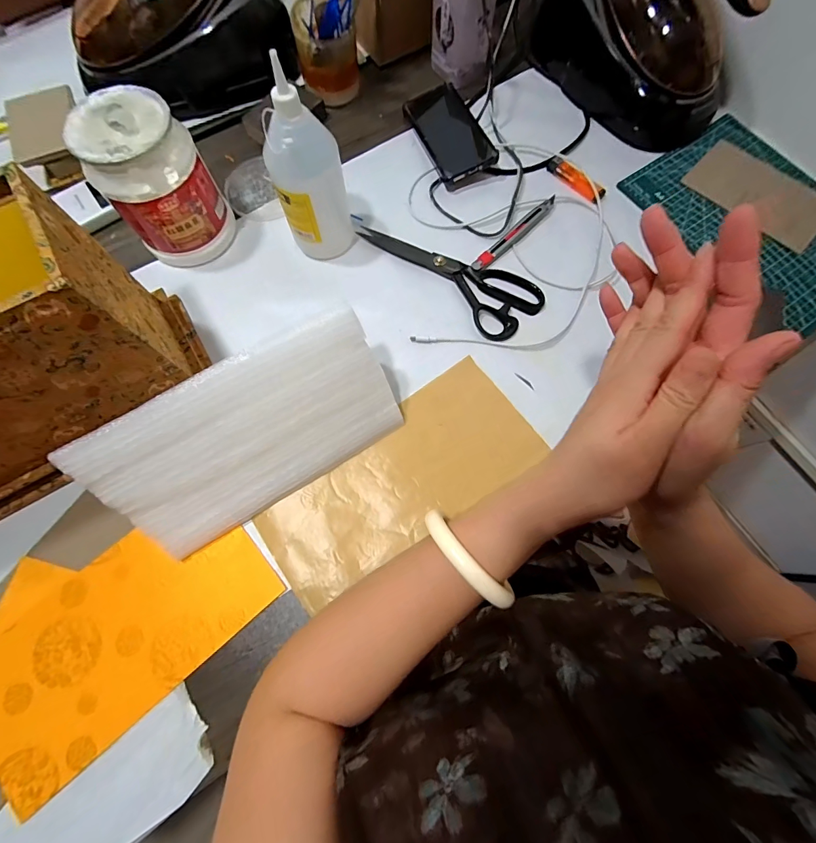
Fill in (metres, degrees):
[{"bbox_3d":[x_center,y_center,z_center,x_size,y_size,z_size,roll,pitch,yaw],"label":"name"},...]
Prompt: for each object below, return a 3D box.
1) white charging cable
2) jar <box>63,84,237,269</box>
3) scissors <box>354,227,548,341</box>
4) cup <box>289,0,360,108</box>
[{"bbox_3d":[0.134,-0.239,0.494,0.258,0.017,0.310,0,74,0],"label":"white charging cable"},{"bbox_3d":[-0.283,-0.270,0.444,0.108,0.139,0.110,0,74,0],"label":"jar"},{"bbox_3d":[0.056,-0.197,0.487,0.233,0.010,0.090,43,78,11],"label":"scissors"},{"bbox_3d":[-0.103,-0.502,0.515,0.088,0.134,0.080,0,74,0],"label":"cup"}]

